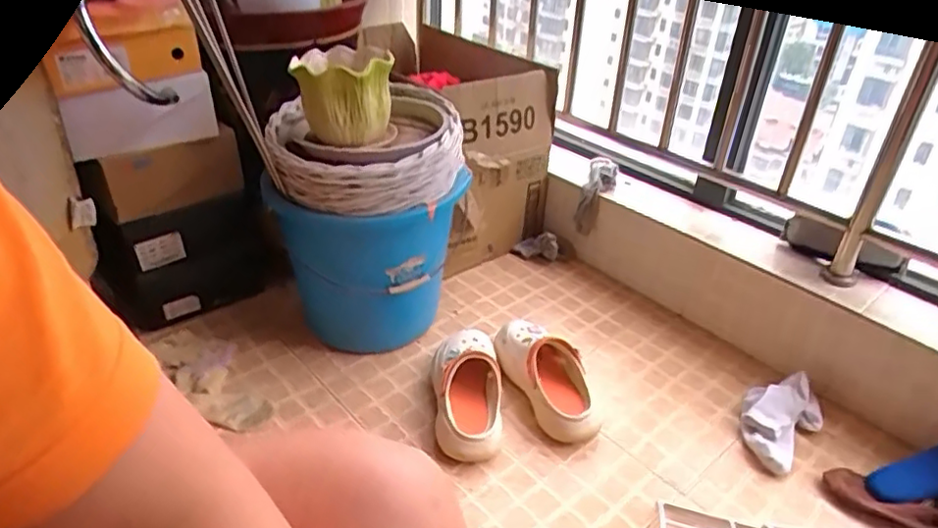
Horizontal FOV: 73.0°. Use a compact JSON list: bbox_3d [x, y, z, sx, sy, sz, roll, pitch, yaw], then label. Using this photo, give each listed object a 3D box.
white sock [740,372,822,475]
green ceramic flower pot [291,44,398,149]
[{"bbox_3d":[0.521,0.257,1.076,0.164,0.062,0.115,-27,44,-36],"label":"white sock"},{"bbox_3d":[-0.197,-0.272,1.000,0.140,0.122,0.143,0,35,0],"label":"green ceramic flower pot"}]

